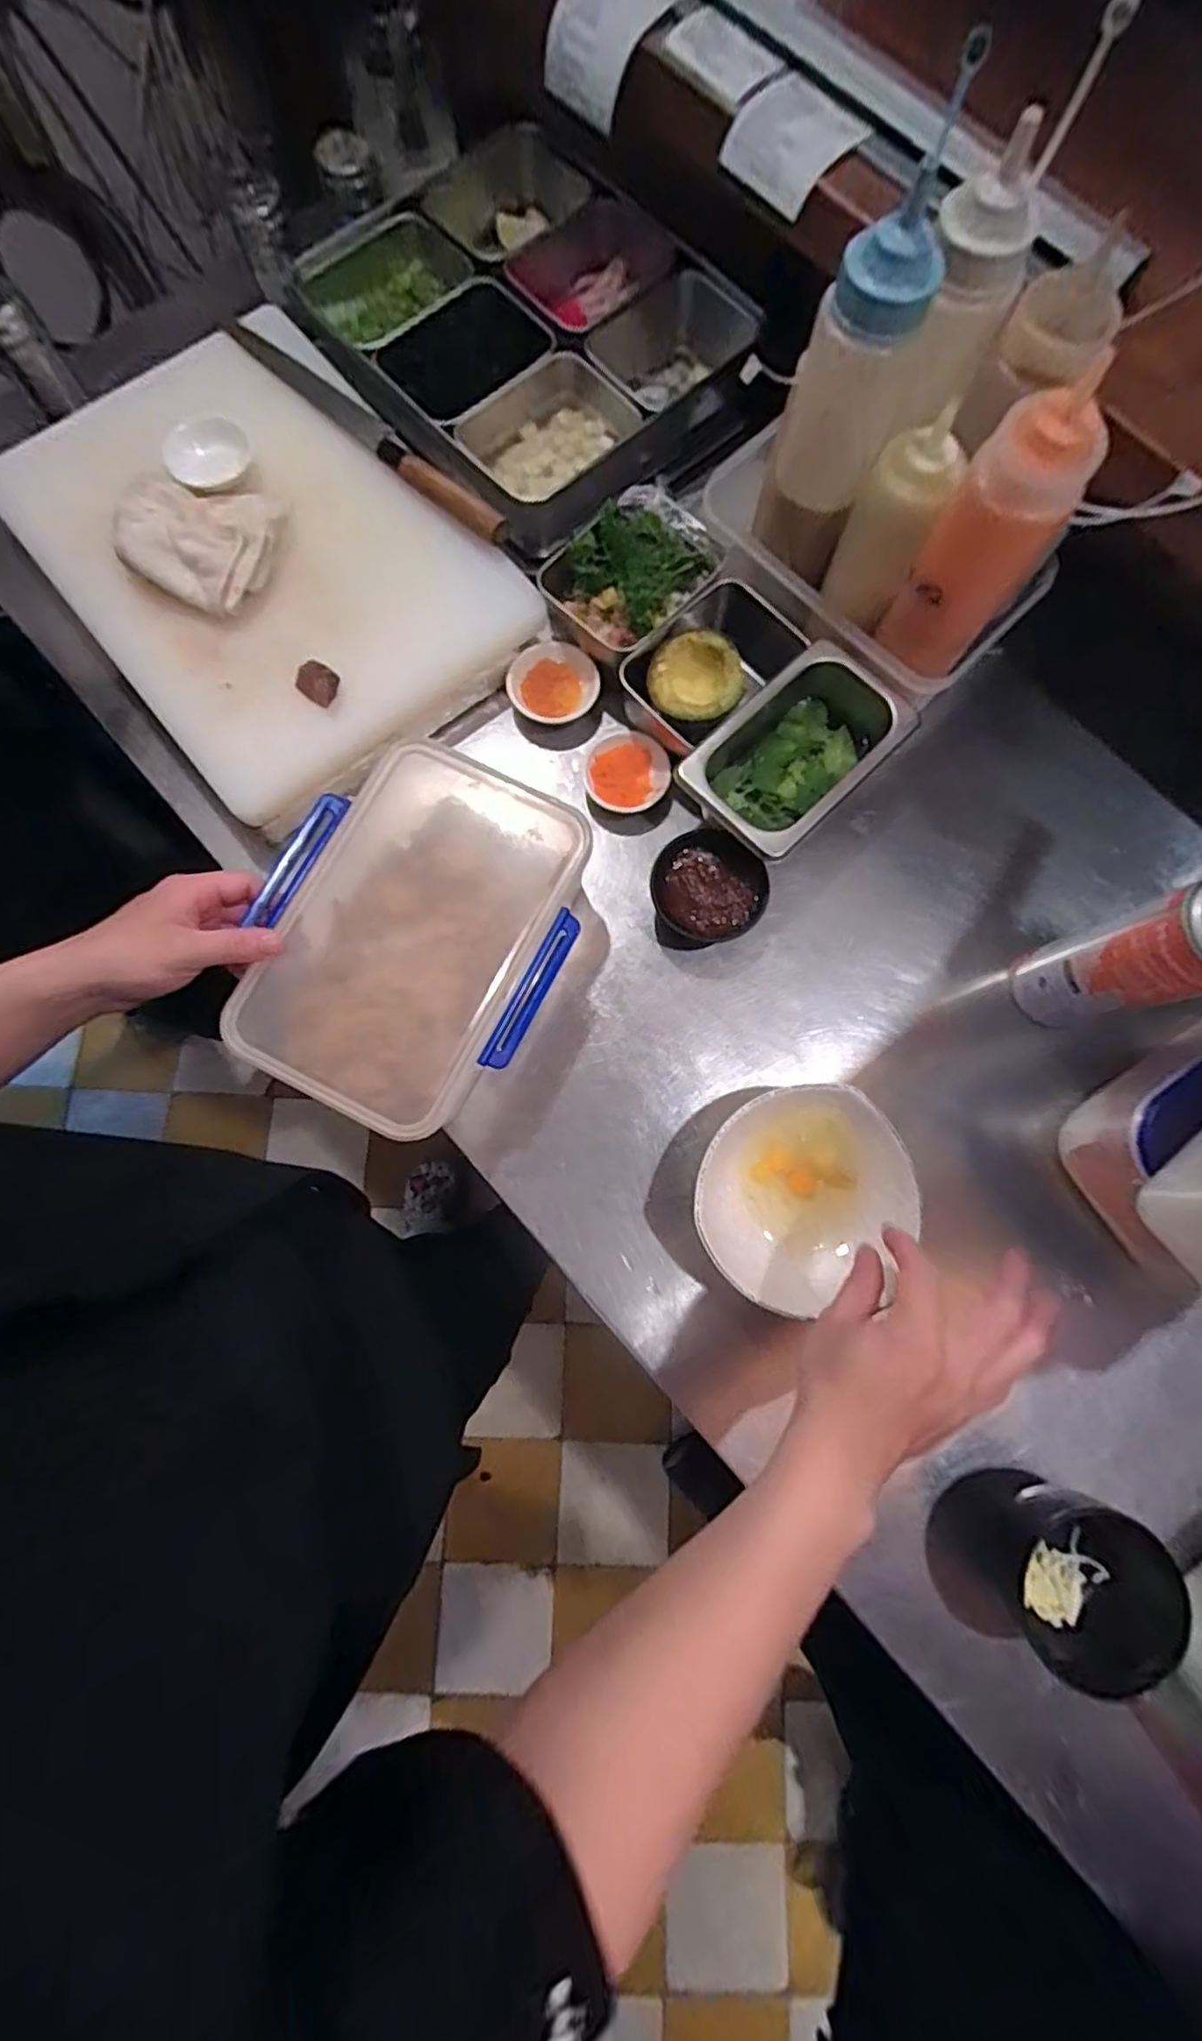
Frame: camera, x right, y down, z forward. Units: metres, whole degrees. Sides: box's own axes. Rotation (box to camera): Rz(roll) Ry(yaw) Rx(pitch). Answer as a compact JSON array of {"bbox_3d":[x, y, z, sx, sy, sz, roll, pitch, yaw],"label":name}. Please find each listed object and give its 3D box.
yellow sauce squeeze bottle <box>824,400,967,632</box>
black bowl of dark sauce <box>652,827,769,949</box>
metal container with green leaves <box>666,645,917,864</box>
[{"bbox_3d":[0.203,-0.349,0.468,0.057,0.113,0.059,22,79,3],"label":"yellow sauce squeeze bottle"},{"bbox_3d":[0.085,-0.103,0.520,0.084,0.039,0.084,0,79,-1],"label":"black bowl of dark sauce"},{"bbox_3d":[0.149,-0.204,0.528,0.171,0.069,0.108,-43,82,-9],"label":"metal container with green leaves"}]

